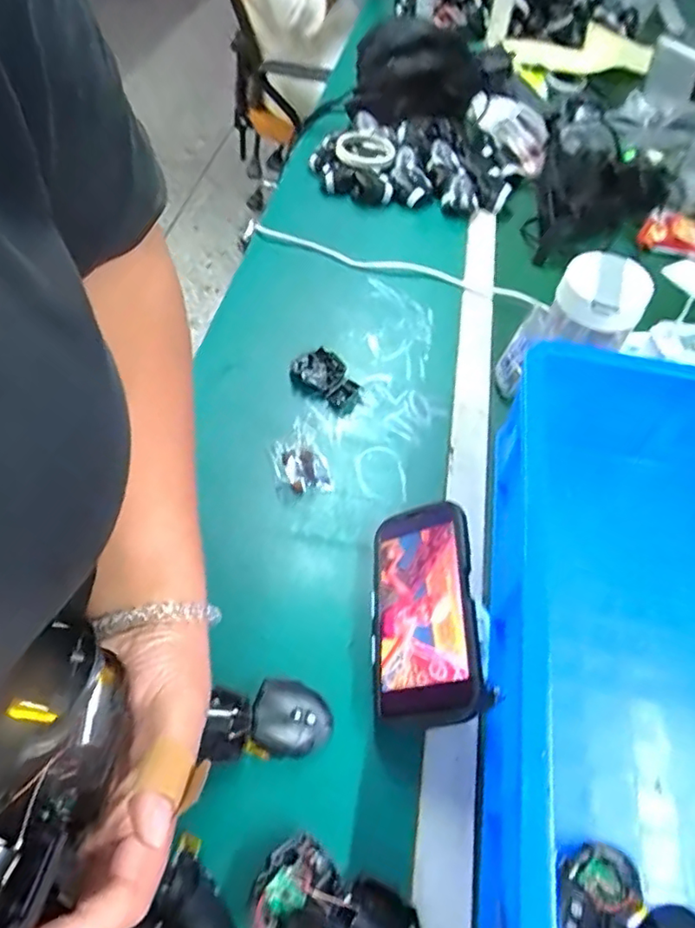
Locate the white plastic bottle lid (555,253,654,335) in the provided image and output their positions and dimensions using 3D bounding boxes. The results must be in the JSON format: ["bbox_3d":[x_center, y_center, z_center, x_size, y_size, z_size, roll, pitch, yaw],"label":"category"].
[{"bbox_3d":[0.250,-0.163,0.549,0.071,0.045,0.068,-28,60,-22],"label":"white plastic bottle lid"}]

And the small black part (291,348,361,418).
[{"bbox_3d":[-0.020,-0.095,0.640,0.046,0.018,0.088,-37,63,-27],"label":"small black part"}]

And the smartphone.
[{"bbox_3d":[0.058,0.111,0.450,0.081,0.010,0.171,-20,49,25],"label":"smartphone"}]

